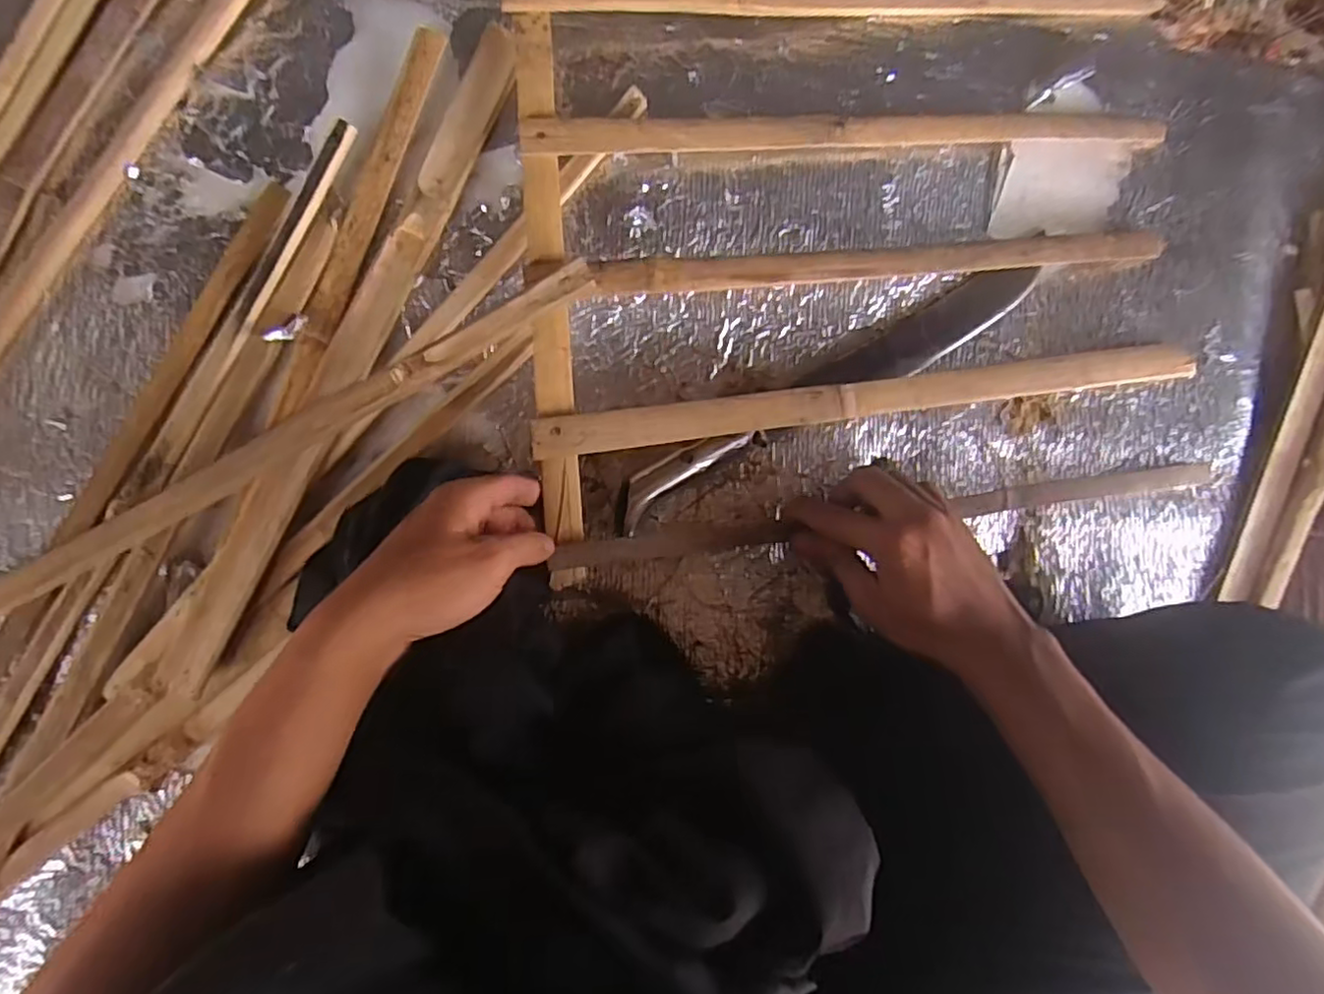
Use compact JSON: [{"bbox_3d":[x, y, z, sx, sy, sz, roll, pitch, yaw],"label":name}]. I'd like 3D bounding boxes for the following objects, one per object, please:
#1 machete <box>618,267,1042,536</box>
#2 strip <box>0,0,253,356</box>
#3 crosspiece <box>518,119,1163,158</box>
[{"bbox_3d":[0.129,-0.082,0.483,0.376,0.031,0.040,-29,92,-5],"label":"machete"},{"bbox_3d":[-0.390,-0.152,0.419,0.028,0.009,0.506,29,83,-6],"label":"strip"},{"bbox_3d":[0.153,-0.262,0.475,0.496,0.030,0.024,-7,90,-8],"label":"crosspiece"}]

